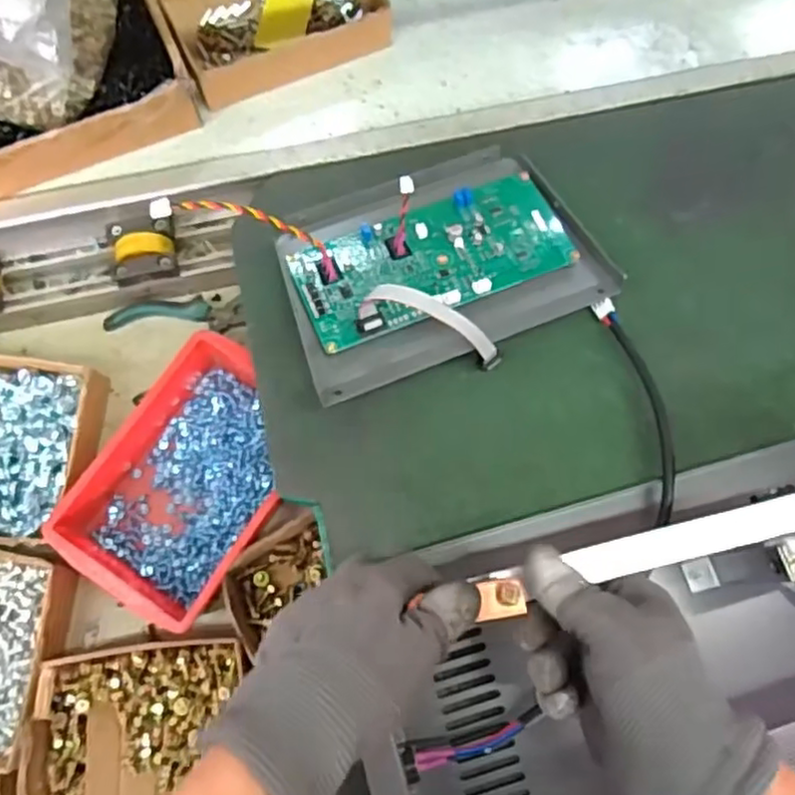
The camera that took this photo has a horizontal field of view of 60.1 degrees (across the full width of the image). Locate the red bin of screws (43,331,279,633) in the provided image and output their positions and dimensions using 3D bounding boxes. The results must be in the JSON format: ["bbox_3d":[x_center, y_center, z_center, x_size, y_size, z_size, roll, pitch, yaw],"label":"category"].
[{"bbox_3d":[-0.160,0.064,0.544,0.140,0.055,0.200,33,76,9],"label":"red bin of screws"}]

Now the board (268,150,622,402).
[{"bbox_3d":[0.031,-0.101,0.504,0.224,0.059,0.154,-19,75,-6],"label":"board"}]

